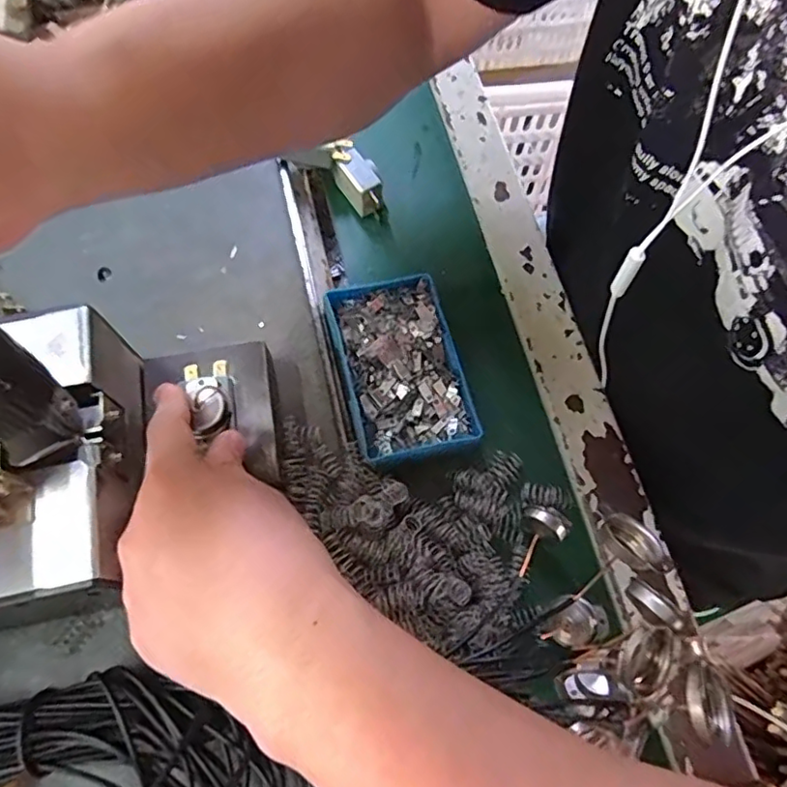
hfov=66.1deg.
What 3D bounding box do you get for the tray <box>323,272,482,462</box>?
[{"bbox_3d":[0.004,-0.015,0.374,0.069,0.030,0.113,-13,71,-6],"label":"tray"}]

